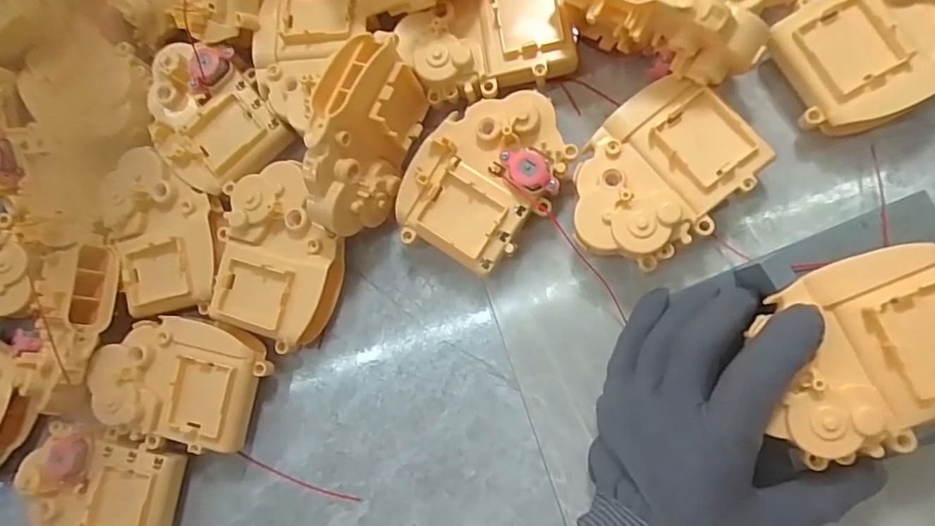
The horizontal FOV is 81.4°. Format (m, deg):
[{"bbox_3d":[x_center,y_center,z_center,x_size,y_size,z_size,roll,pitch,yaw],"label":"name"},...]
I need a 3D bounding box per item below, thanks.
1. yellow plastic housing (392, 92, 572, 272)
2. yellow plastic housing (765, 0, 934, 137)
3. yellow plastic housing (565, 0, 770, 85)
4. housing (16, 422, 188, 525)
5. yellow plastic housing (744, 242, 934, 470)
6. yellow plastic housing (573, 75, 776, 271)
[{"bbox_3d":[0.009,-0.047,0.295,0.071,0.032,0.096,35,92,14],"label":"yellow plastic housing"},{"bbox_3d":[0.204,-0.112,0.265,0.097,0.029,0.071,-30,78,7],"label":"yellow plastic housing"},{"bbox_3d":[0.084,-0.122,0.262,0.115,0.052,0.040,38,92,14],"label":"yellow plastic housing"},{"bbox_3d":[-0.215,0.136,0.318,0.088,0.032,0.066,7,85,13],"label":"housing"},{"bbox_3d":[0.165,0.037,0.218,0.086,0.019,0.077,-16,87,8],"label":"yellow plastic housing"},{"bbox_3d":[0.095,-0.044,0.279,0.094,0.034,0.070,-45,77,4],"label":"yellow plastic housing"}]

